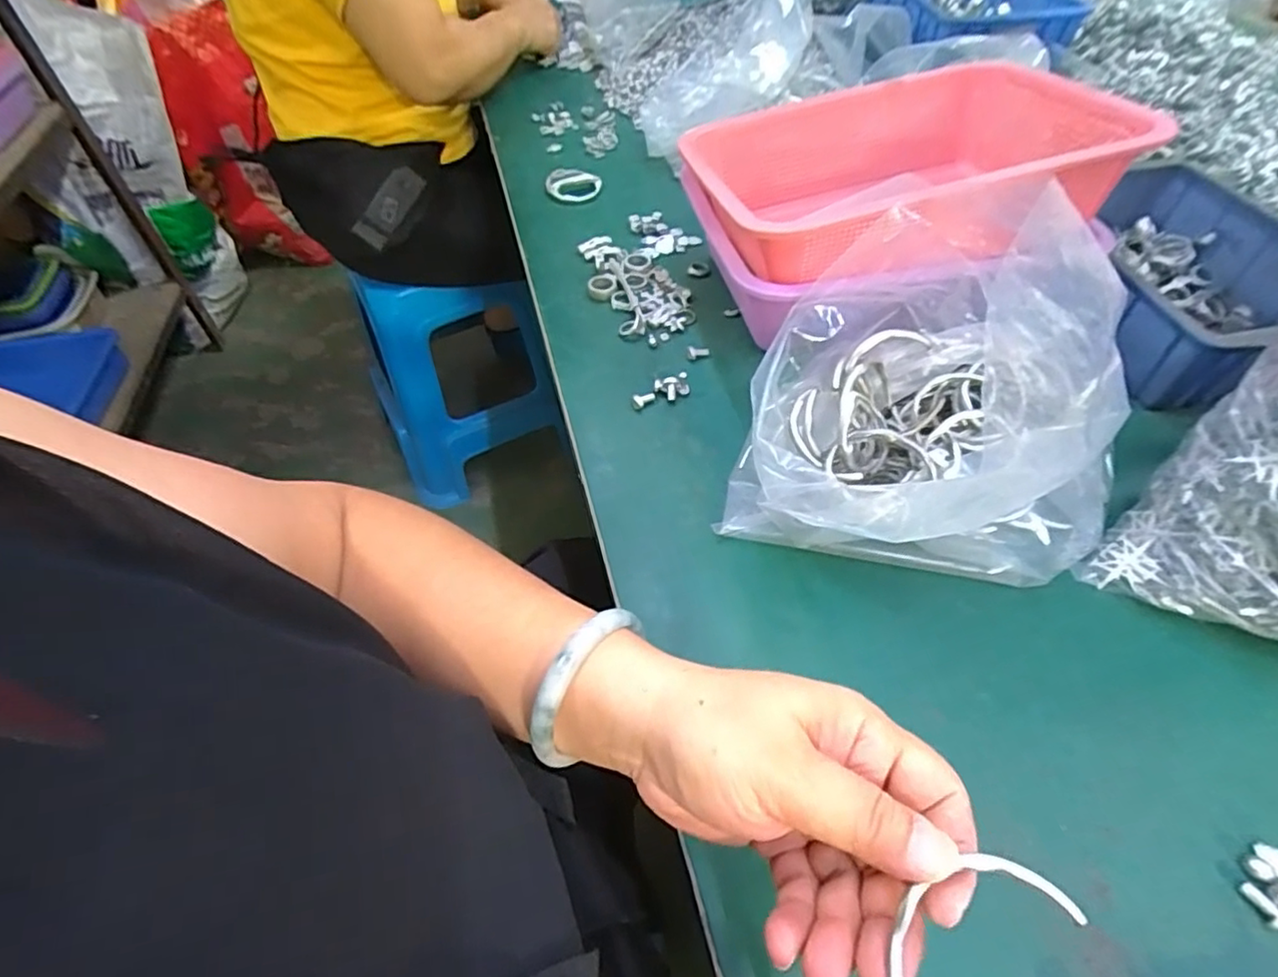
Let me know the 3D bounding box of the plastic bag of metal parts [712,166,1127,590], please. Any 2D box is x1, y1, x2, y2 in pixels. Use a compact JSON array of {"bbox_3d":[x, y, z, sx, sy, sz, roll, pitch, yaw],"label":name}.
[{"bbox_3d":[0.174,-0.045,0.363,0.232,0.150,0.142,2,52,3],"label":"plastic bag of metal parts"}]

